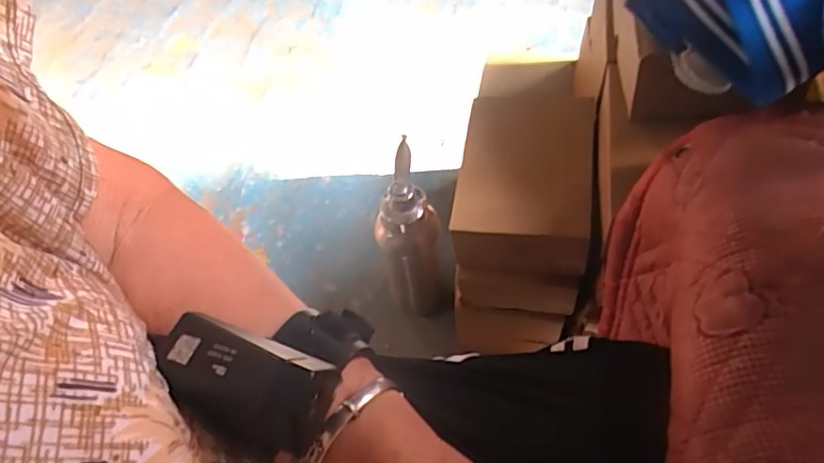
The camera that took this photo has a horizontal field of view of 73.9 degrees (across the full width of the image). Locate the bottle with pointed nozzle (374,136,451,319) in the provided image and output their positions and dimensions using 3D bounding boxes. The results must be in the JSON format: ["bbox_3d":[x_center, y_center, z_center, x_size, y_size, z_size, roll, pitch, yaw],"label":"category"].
[{"bbox_3d":[-0.002,0.022,0.730,0.081,0.285,0.096,-14,57,-5],"label":"bottle with pointed nozzle"}]

